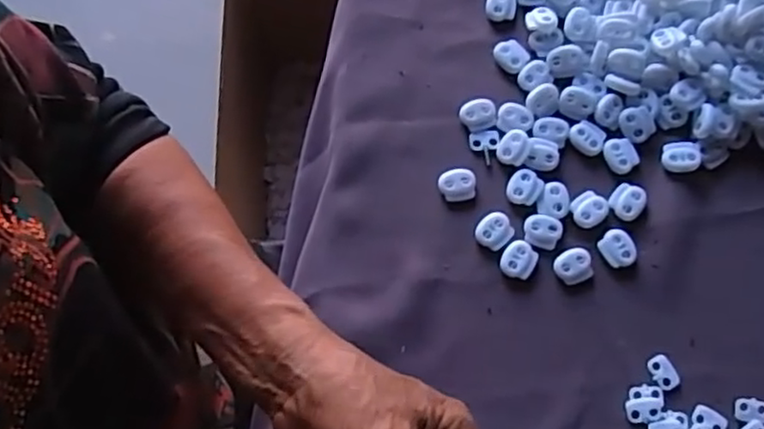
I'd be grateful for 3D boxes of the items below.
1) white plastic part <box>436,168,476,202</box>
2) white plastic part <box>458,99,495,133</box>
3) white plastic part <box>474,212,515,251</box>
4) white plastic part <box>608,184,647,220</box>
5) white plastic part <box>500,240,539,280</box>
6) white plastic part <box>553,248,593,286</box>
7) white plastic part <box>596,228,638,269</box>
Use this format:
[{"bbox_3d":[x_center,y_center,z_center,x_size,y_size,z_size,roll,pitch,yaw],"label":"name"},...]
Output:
[{"bbox_3d":[0.045,-0.017,0.405,0.022,0.007,0.019,-8,75,-3],"label":"white plastic part"},{"bbox_3d":[0.060,-0.060,0.416,0.022,0.008,0.019,-12,75,-4],"label":"white plastic part"},{"bbox_3d":[0.066,0.009,0.396,0.019,0.004,0.021,39,78,10],"label":"white plastic part"},{"bbox_3d":[0.146,-0.008,0.400,0.020,0.004,0.022,40,78,10],"label":"white plastic part"},{"bbox_3d":[0.080,0.026,0.391,0.020,0.004,0.021,34,77,8],"label":"white plastic part"},{"bbox_3d":[0.111,0.030,0.390,0.022,0.004,0.019,-19,76,-6],"label":"white plastic part"},{"bbox_3d":[0.138,0.020,0.393,0.019,0.004,0.022,-35,78,-9],"label":"white plastic part"}]

